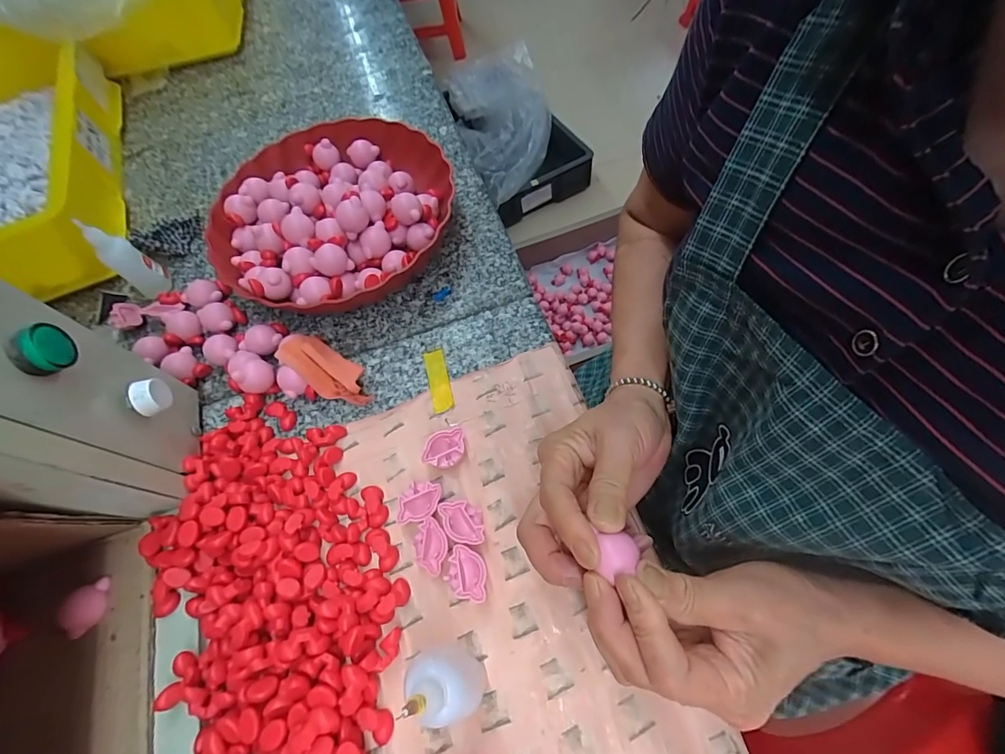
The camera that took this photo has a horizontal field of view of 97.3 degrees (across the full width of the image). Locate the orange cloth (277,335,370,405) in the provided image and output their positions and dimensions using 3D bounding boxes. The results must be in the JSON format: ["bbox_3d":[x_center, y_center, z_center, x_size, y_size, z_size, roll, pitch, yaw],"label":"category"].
[{"bbox_3d":[-0.150,-0.006,0.380,0.082,0.029,0.038,31,71,19],"label":"orange cloth"}]

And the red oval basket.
[{"bbox_3d":[-0.168,-0.167,0.449,0.239,0.055,0.249,10,66,11],"label":"red oval basket"}]

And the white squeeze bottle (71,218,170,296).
[{"bbox_3d":[-0.370,-0.120,0.431,0.026,0.075,0.030,7,65,9],"label":"white squeeze bottle"}]

